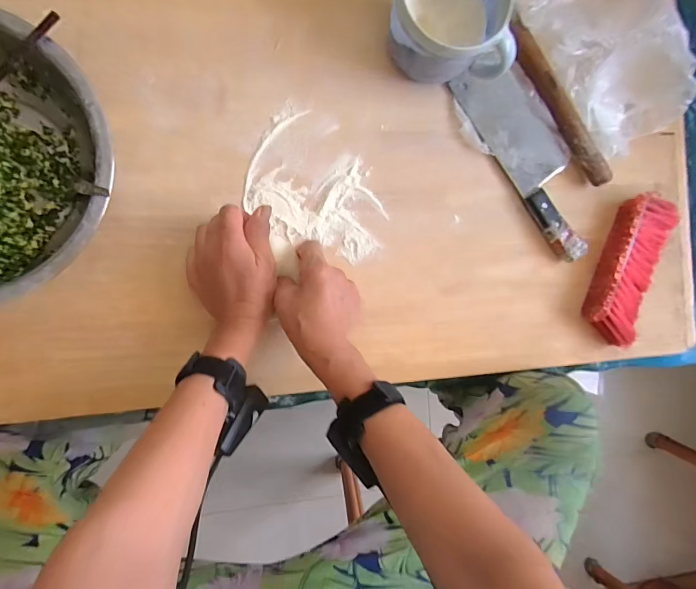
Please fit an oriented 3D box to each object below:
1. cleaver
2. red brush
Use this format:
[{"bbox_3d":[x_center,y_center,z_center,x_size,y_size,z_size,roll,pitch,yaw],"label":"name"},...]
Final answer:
[{"bbox_3d":[0.233,-0.172,0.505,0.083,0.021,0.261,-36,95,-8],"label":"cleaver"},{"bbox_3d":[0.362,-0.032,0.519,0.065,0.040,0.189,21,86,-9],"label":"red brush"}]

